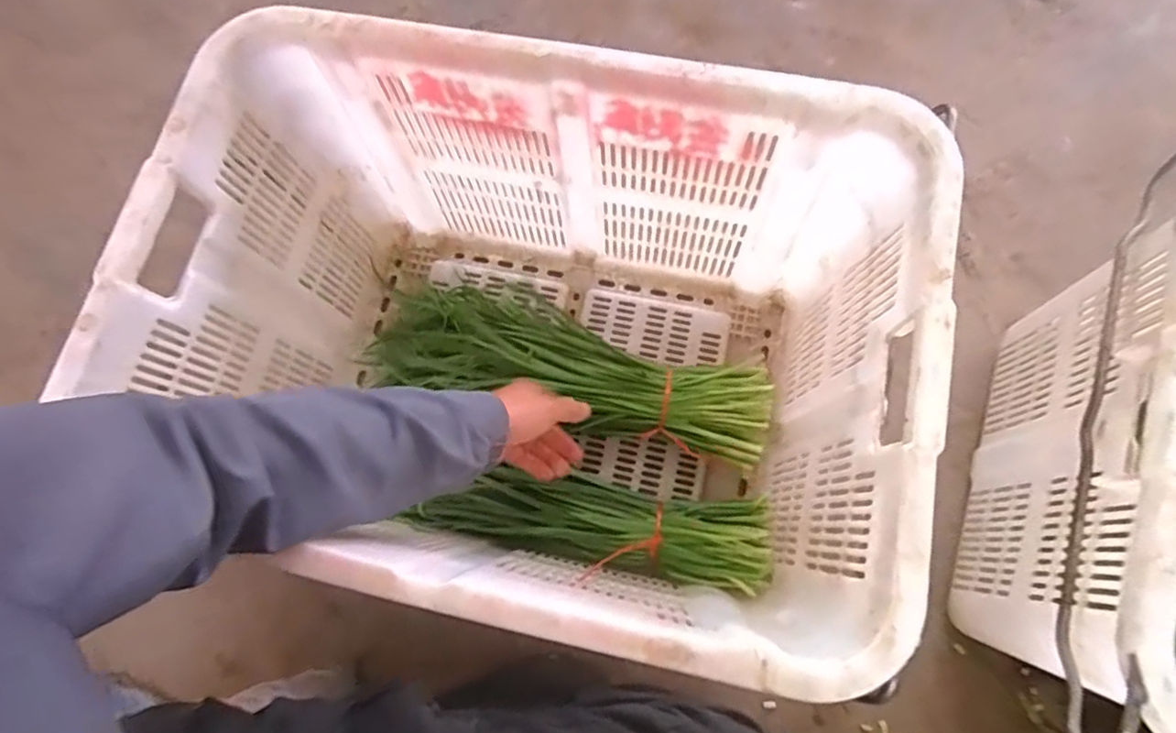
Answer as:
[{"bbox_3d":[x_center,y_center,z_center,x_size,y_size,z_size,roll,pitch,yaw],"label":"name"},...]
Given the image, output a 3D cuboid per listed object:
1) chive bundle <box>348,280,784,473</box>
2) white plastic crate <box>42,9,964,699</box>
[{"bbox_3d":[-0.029,-0.007,0.790,0.508,0.111,0.171,17,75,10],"label":"chive bundle"},{"bbox_3d":[-0.050,-0.007,0.639,0.659,0.342,0.454,9,74,6],"label":"white plastic crate"}]

